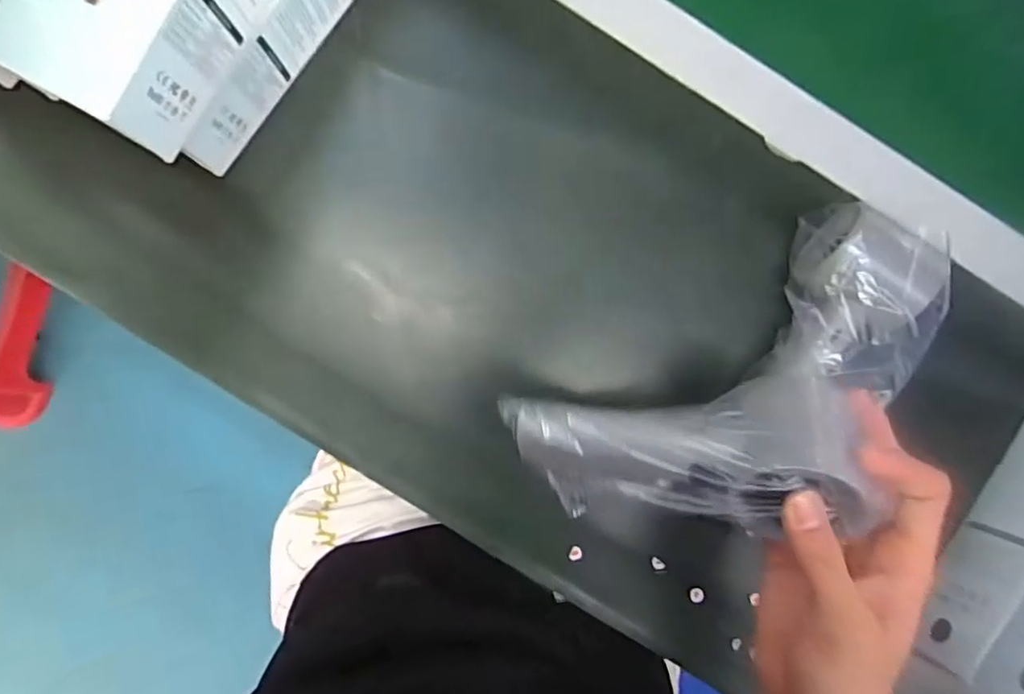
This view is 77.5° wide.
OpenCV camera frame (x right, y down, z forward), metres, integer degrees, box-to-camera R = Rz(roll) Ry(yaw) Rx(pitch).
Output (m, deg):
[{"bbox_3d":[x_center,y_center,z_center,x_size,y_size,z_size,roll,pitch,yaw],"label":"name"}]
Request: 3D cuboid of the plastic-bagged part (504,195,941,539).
[{"bbox_3d":[0.131,0.017,0.314,0.234,0.101,0.106,-32,91,-15],"label":"plastic-bagged part"}]

